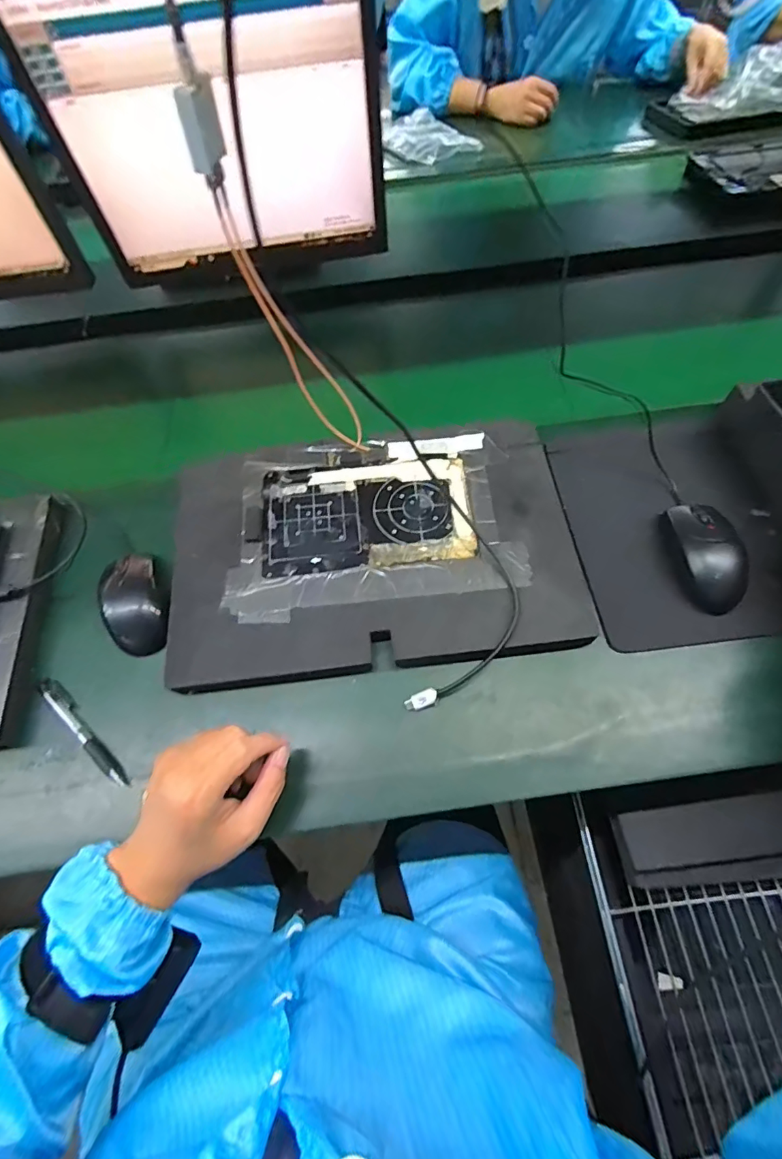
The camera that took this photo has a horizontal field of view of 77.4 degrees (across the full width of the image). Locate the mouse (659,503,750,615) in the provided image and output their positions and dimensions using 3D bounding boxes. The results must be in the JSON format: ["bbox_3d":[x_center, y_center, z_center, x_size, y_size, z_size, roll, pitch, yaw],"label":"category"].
[{"bbox_3d":[0.304,-0.023,0.474,0.051,0.033,0.114,-5,62,0],"label":"mouse"}]

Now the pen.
[{"bbox_3d":[-0.272,0.135,0.432,0.129,0.016,0.014,39,70,20],"label":"pen"}]

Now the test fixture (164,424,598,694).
[{"bbox_3d":[-0.017,-0.032,0.493,0.384,0.046,0.258,-6,64,1],"label":"test fixture"}]

